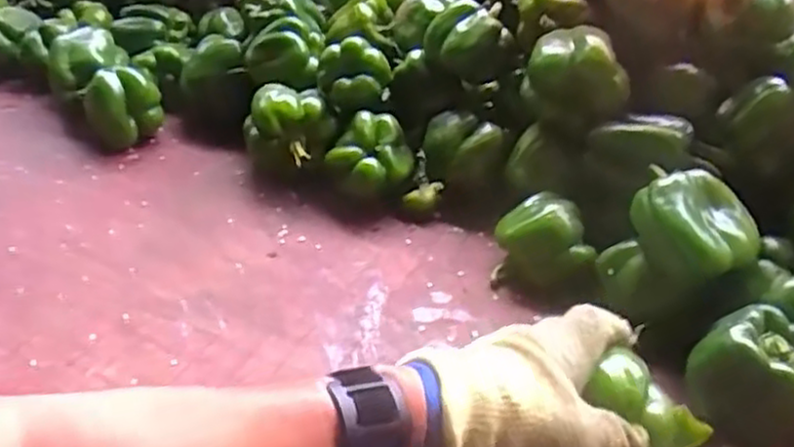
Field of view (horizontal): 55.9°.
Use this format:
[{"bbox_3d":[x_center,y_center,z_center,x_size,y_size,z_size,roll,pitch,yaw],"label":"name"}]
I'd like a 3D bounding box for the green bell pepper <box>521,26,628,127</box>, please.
[{"bbox_3d":[0.153,-0.128,0.646,0.082,0.065,0.075,9,38,8],"label":"green bell pepper"}]

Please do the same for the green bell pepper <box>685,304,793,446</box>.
[{"bbox_3d":[0.238,0.105,0.503,0.073,0.074,0.061,23,39,24],"label":"green bell pepper"}]

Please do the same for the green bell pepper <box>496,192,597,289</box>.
[{"bbox_3d":[0.120,0.018,0.627,0.063,0.064,0.077,-7,37,-16],"label":"green bell pepper"}]

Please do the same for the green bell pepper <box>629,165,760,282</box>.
[{"bbox_3d":[0.221,-0.001,0.558,0.085,0.051,0.078,7,38,5],"label":"green bell pepper"}]

